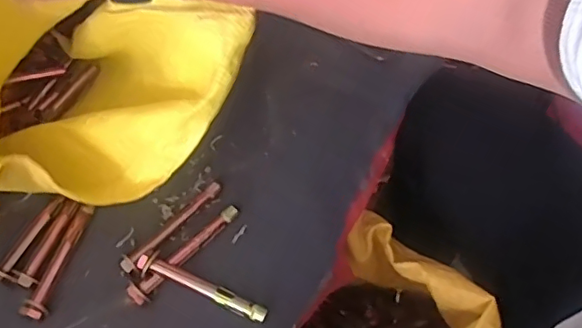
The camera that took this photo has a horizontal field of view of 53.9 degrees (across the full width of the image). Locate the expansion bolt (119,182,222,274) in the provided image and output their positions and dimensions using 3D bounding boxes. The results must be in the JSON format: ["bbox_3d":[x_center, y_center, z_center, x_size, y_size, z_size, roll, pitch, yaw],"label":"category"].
[{"bbox_3d":[-0.096,0.049,0.467,0.018,0.016,0.103,34,63,18],"label":"expansion bolt"}]

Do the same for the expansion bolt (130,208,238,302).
[{"bbox_3d":[-0.083,0.071,0.457,0.105,0.014,0.017,-37,66,-22],"label":"expansion bolt"}]

